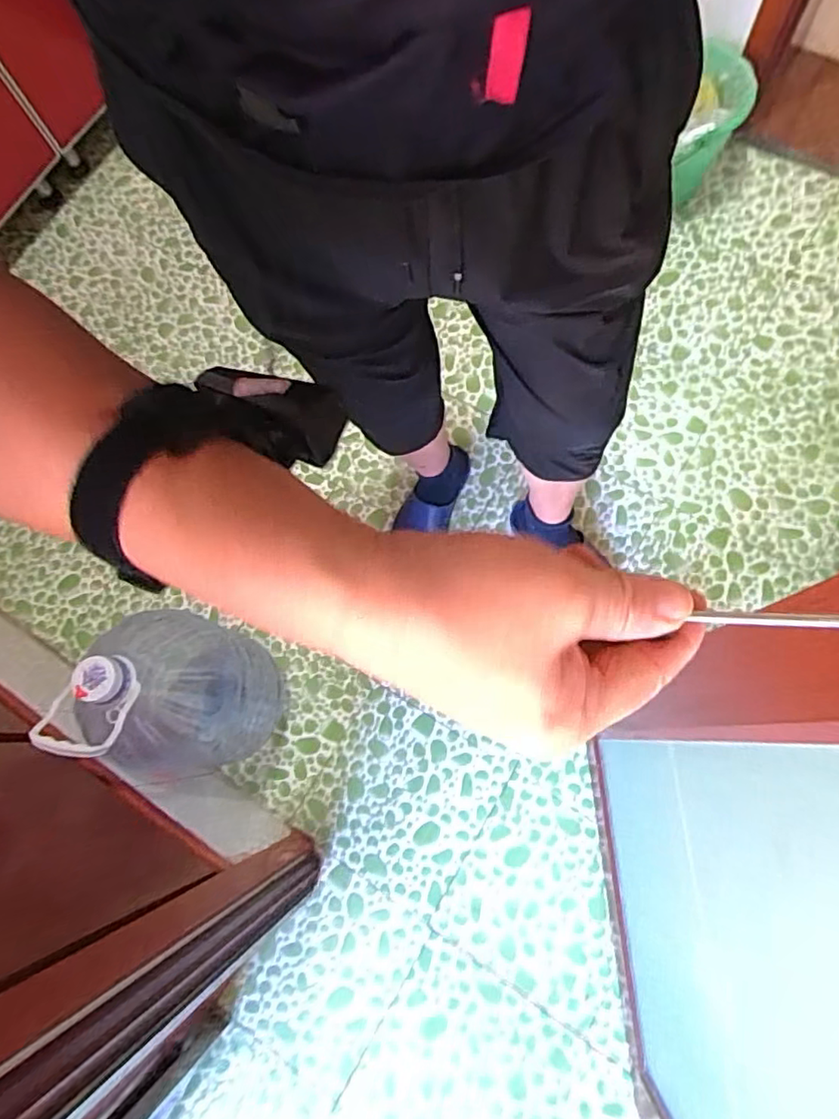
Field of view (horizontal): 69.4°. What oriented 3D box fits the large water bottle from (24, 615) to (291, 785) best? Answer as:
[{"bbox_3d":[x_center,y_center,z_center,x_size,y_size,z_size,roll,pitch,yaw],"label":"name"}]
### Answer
[{"bbox_3d":[-0.385,0.221,0.967,0.220,0.462,0.201,37,78,11],"label":"large water bottle"}]

